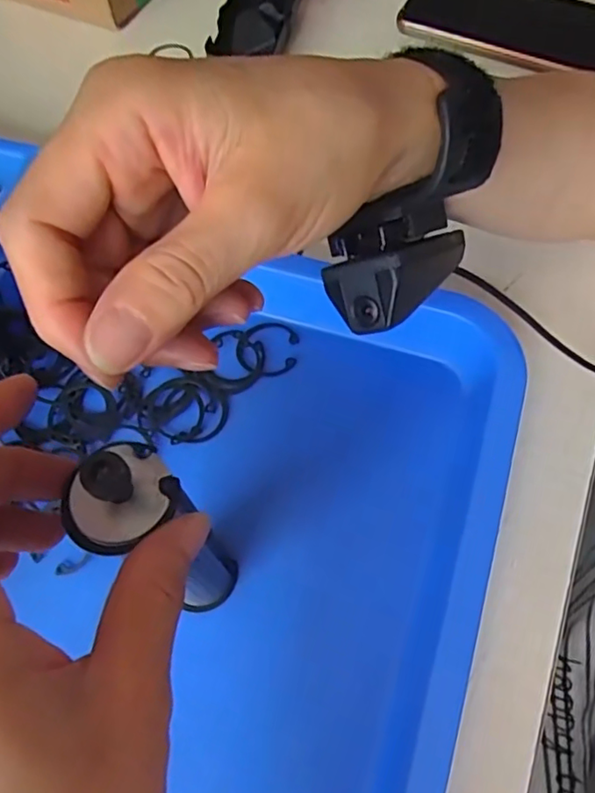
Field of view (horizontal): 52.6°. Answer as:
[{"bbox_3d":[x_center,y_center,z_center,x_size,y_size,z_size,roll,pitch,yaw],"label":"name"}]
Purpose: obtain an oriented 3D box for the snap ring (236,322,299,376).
[{"bbox_3d":[-0.017,-0.027,0.342,0.034,0.004,0.033,1,71,-4],"label":"snap ring"}]

